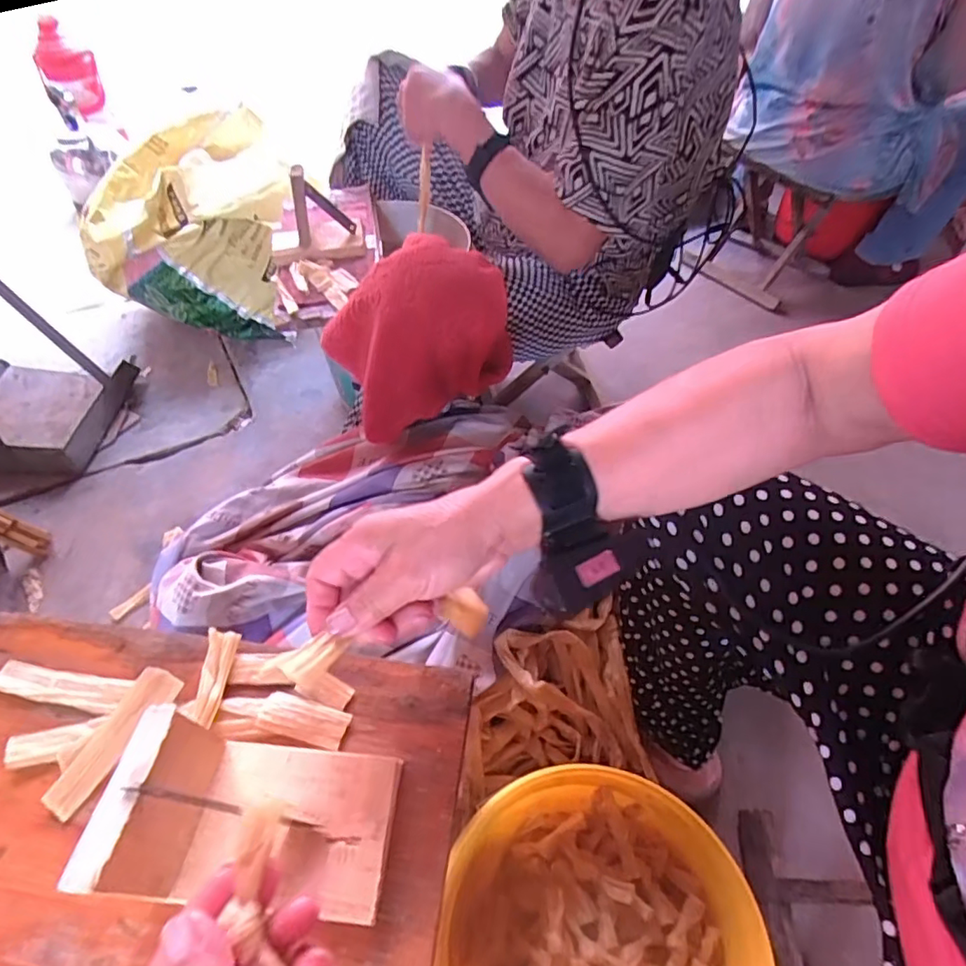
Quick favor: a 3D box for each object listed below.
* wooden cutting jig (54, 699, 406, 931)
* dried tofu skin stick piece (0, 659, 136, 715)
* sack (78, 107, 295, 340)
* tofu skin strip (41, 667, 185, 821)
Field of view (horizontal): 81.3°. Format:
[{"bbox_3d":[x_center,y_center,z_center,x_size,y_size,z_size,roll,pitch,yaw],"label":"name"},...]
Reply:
[{"bbox_3d":[-0.111,0.163,0.281,0.123,0.066,0.077,5,48,2],"label":"wooden cutting jig"},{"bbox_3d":[-0.271,0.131,0.361,0.088,0.004,0.022,8,48,5],"label":"dried tofu skin stick piece"},{"bbox_3d":[-0.578,-0.508,1.151,0.407,0.336,0.226,-21,52,-20],"label":"sack"},{"bbox_3d":[-0.223,0.153,0.339,0.028,0.004,0.087,25,63,20],"label":"tofu skin strip"}]

